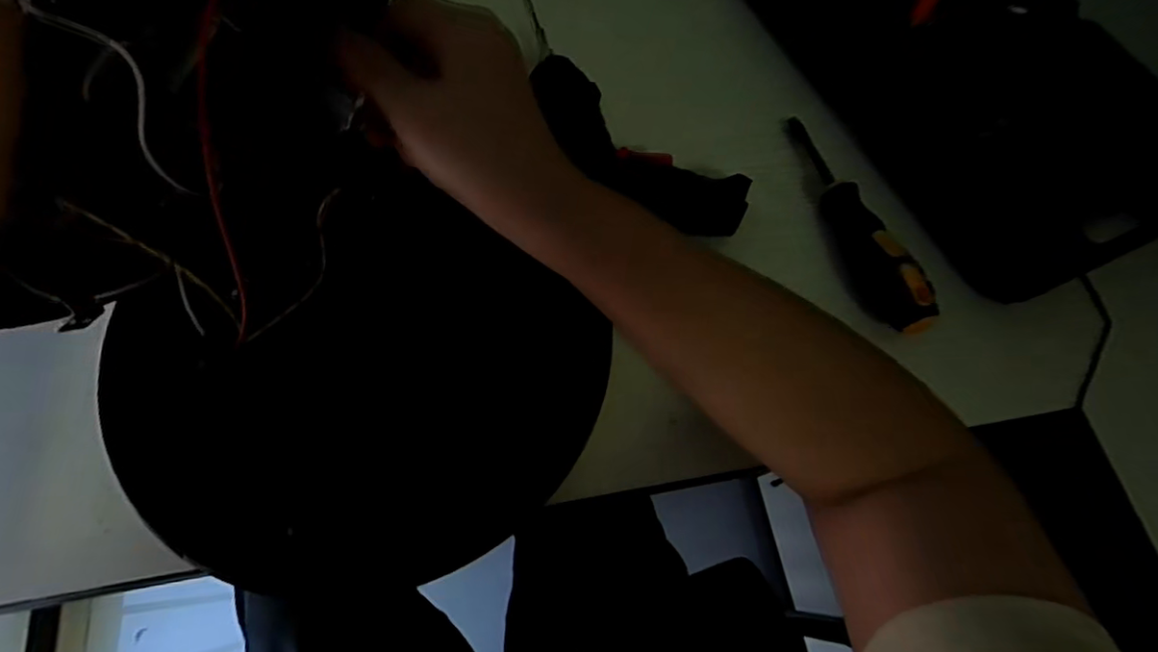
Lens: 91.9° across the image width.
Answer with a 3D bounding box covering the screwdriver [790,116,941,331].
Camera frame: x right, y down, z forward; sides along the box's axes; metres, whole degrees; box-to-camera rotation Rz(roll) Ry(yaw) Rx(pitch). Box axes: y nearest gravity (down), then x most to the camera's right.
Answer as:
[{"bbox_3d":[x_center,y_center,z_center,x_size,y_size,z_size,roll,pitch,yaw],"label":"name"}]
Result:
[{"bbox_3d":[0.174,-0.073,0.359,0.028,0.032,0.169,-16,70,-9],"label":"screwdriver"}]

